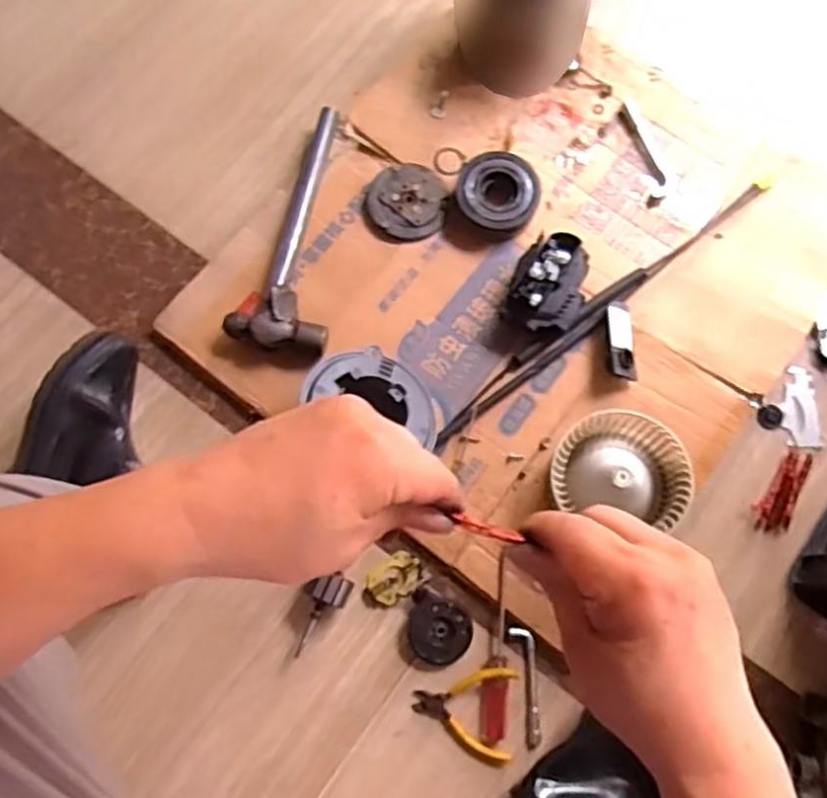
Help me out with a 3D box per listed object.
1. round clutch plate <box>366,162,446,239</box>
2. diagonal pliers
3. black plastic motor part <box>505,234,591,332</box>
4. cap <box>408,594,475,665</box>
[{"bbox_3d":[-0.010,-0.248,0.883,0.093,0.013,0.104,-6,76,-2],"label":"round clutch plate"},{"bbox_3d":[0.053,0.334,0.751,0.105,0.014,0.095,6,76,1],"label":"diagonal pliers"},{"bbox_3d":[0.158,-0.133,0.827,0.090,0.052,0.112,13,76,3],"label":"black plastic motor part"},{"bbox_3d":[0.029,0.251,0.764,0.068,0.020,0.067,0,76,-1],"label":"cap"}]

